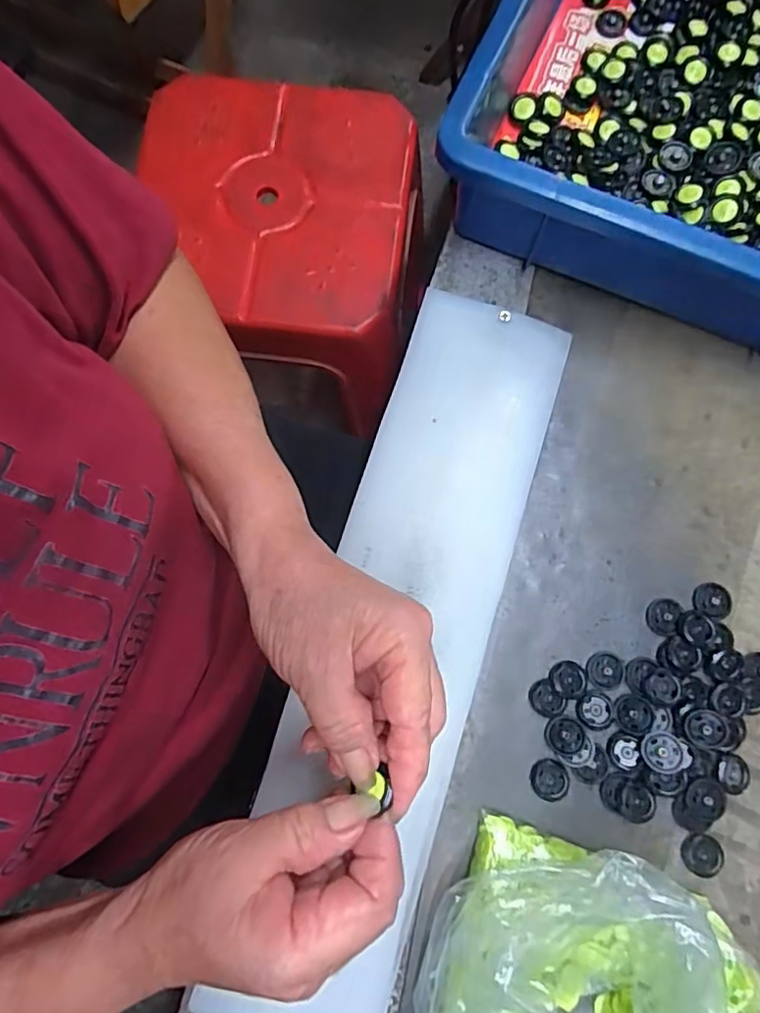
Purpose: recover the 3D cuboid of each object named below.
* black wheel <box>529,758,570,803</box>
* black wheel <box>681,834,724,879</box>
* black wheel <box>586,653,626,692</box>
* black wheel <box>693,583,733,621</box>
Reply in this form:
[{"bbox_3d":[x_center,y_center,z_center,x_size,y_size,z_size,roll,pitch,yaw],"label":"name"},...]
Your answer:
[{"bbox_3d":[0.090,0.145,0.300,0.020,0.004,0.020,0,79,1],"label":"black wheel"},{"bbox_3d":[0.166,0.180,0.293,0.020,0.006,0.019,0,79,1],"label":"black wheel"},{"bbox_3d":[0.123,0.090,0.310,0.019,0.004,0.019,0,79,1],"label":"black wheel"},{"bbox_3d":[0.186,0.053,0.318,0.020,0.005,0.019,0,79,1],"label":"black wheel"}]

